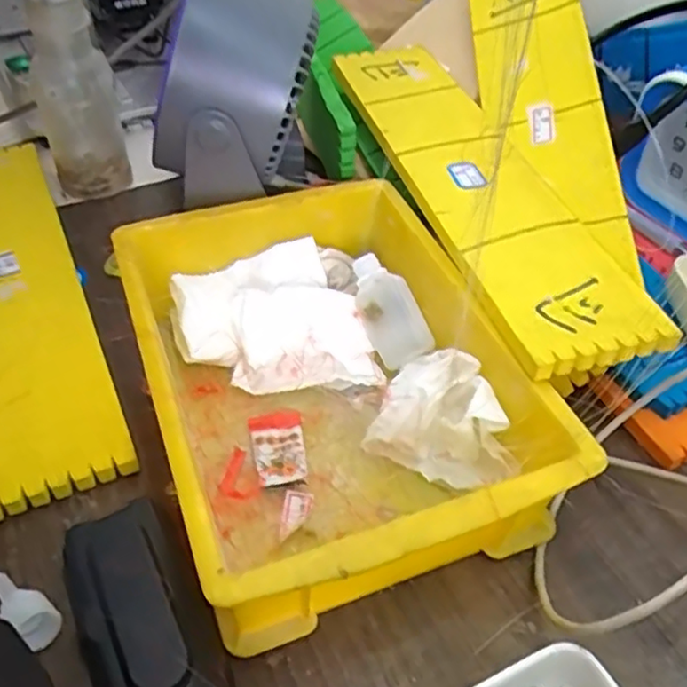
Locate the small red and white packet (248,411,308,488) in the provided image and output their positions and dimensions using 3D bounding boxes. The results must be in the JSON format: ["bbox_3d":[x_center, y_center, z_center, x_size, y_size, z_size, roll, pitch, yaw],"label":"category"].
[{"bbox_3d":[-0.036,0.057,0.364,0.028,0.005,0.049,-7,47,-9],"label":"small red and white packet"}]

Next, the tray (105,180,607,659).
[{"bbox_3d":[-0.010,0.017,0.365,0.180,0.076,0.248,-16,49,-17],"label":"tray"}]

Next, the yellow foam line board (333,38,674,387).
[{"bbox_3d":[0.081,-0.117,0.436,0.087,0.014,0.354,-10,48,-12],"label":"yellow foam line board"}]

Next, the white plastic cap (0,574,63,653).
[{"bbox_3d":[-0.147,0.117,0.298,0.048,0.017,0.017,27,51,21],"label":"white plastic cap"}]

